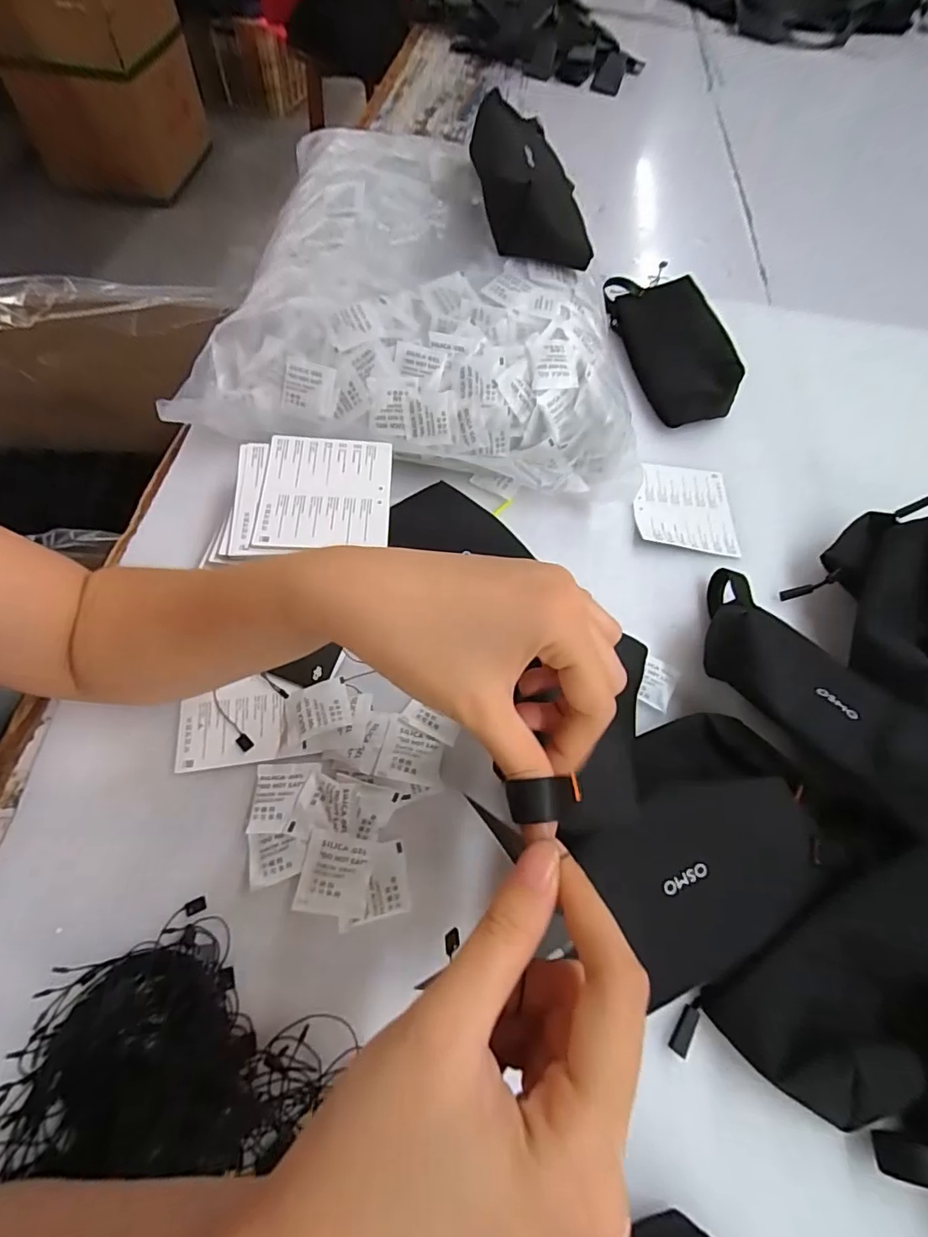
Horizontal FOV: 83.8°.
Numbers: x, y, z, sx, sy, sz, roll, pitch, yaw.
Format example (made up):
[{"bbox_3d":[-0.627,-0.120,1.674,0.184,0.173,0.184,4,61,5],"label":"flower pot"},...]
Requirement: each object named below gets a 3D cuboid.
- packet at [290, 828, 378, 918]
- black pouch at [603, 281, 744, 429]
[{"bbox_3d":[-0.073,0.144,0.292,0.038,0.006,0.040,8,61,-1],"label":"packet"},{"bbox_3d":[0.216,-0.287,0.543,0.066,0.062,0.202,-8,62,-10],"label":"black pouch"}]

